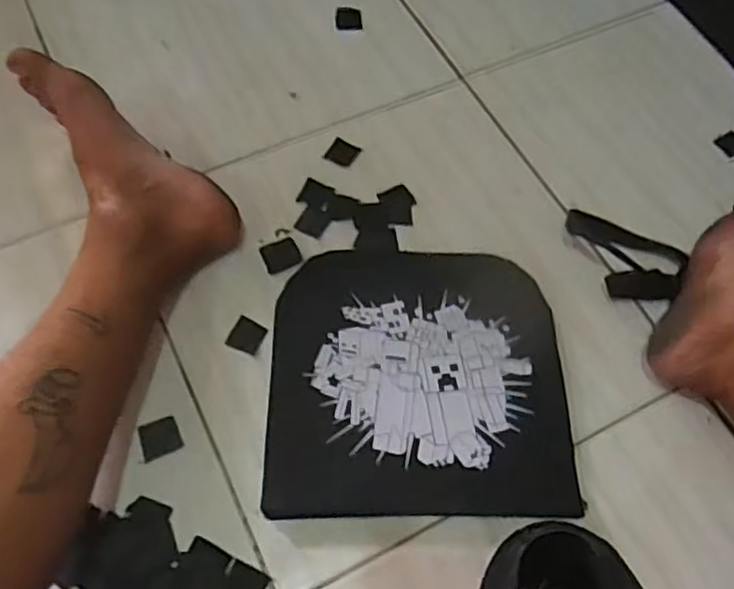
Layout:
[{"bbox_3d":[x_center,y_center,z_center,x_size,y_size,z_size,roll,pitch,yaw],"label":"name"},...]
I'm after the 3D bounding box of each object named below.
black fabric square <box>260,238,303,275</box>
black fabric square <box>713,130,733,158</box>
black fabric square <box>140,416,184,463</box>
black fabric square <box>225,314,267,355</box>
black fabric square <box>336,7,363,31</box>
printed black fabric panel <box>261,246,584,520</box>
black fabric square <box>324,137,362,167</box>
[{"bbox_3d":[-0.082,-0.038,0.629,0.035,0.004,0.034,-24,66,-13],"label":"black fabric square"},{"bbox_3d":[0.399,-0.165,0.724,0.029,0.008,0.029,-25,60,-4],"label":"black fabric square"},{"bbox_3d":[-0.172,0.119,0.546,0.032,0.004,0.031,-22,65,-12],"label":"black fabric square"},{"bbox_3d":[-0.107,0.037,0.592,0.029,0.004,0.029,23,64,10],"label":"black fabric square"},{"bbox_3d":[-0.021,-0.328,0.782,0.030,0.005,0.031,1,63,-1],"label":"black fabric square"},{"bbox_3d":[0.045,0.067,0.577,0.253,0.013,0.242,0,63,-3],"label":"printed black fabric panel"},{"bbox_3d":[-0.025,-0.149,0.690,0.029,0.004,0.031,23,64,10],"label":"black fabric square"}]

